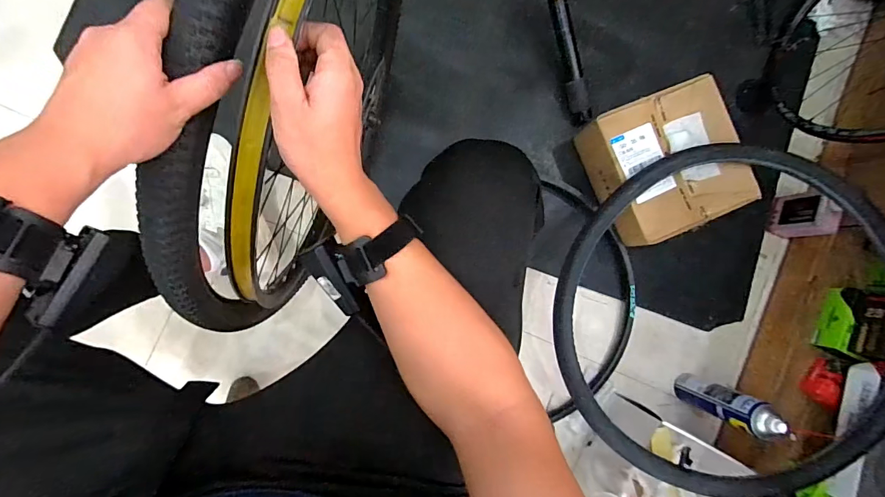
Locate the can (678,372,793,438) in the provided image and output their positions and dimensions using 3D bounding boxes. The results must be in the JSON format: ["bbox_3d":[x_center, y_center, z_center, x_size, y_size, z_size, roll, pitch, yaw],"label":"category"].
[{"bbox_3d":[0.569,0.315,0.853,0.056,0.235,0.065,23,86,-4],"label":"can"}]

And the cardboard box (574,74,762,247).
[{"bbox_3d":[0.462,-0.172,0.890,0.287,0.118,0.282,-20,90,-6],"label":"cardboard box"}]

